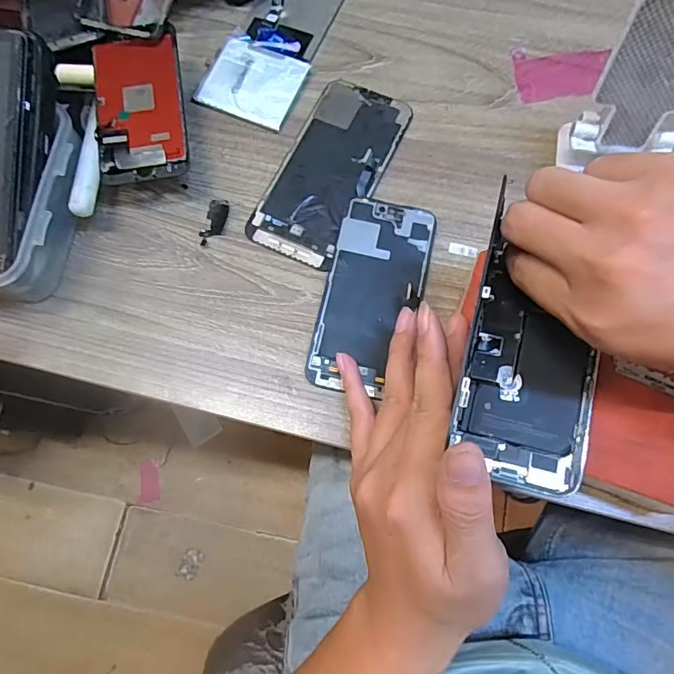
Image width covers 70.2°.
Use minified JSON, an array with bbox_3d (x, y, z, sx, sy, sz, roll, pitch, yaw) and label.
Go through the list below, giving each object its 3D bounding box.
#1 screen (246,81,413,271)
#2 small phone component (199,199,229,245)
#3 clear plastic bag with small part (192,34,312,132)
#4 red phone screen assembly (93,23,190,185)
[{"bbox_3d":[-0.005,-0.129,0.366,0.077,0.006,0.155,24,76,9],"label":"screen"},{"bbox_3d":[-0.091,-0.086,0.357,0.016,0.004,0.037,12,75,6],"label":"small phone component"},{"bbox_3d":[-0.067,-0.206,0.388,0.077,0.007,0.068,22,76,8],"label":"clear plastic bag with small part"},{"bbox_3d":[-0.144,-0.168,0.351,0.063,0.010,0.119,-9,73,0],"label":"red phone screen assembly"}]

